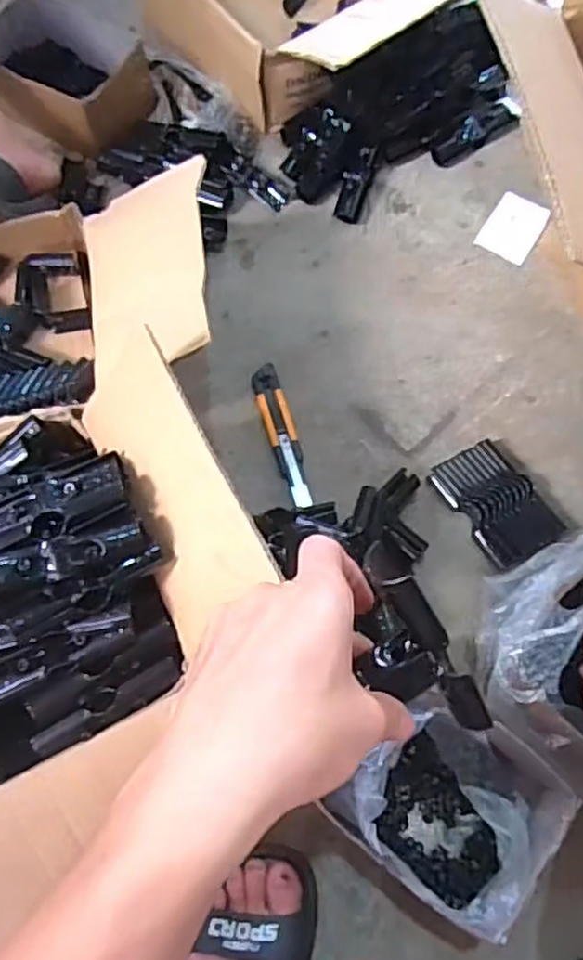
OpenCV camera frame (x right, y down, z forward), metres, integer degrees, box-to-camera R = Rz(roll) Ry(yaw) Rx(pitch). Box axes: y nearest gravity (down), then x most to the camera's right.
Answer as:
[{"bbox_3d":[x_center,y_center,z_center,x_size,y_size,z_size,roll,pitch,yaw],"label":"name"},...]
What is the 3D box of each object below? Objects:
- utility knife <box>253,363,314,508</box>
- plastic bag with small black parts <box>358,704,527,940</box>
[{"bbox_3d":[-0.011,-0.053,0.797,0.033,0.012,0.176,-16,72,-6],"label":"utility knife"},{"bbox_3d":[0.143,0.297,0.619,0.147,0.115,0.135,38,75,12],"label":"plastic bag with small black parts"}]

